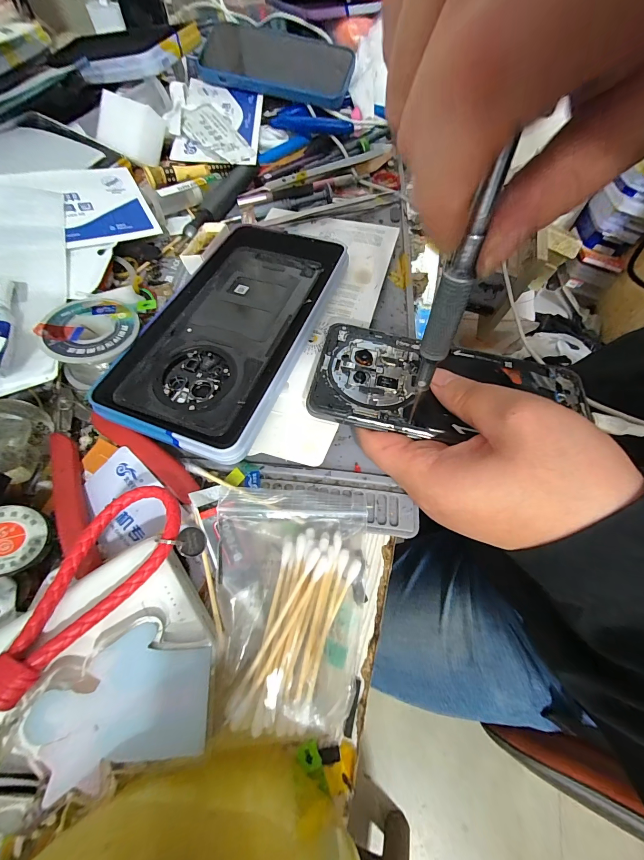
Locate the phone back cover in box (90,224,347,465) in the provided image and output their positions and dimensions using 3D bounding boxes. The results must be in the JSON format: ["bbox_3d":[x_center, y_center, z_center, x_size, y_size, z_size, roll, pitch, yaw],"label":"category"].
[{"bbox_3d":[-0.056,-0.073,0.218,0.099,0.016,0.189,18,64,10],"label":"phone back cover in box"}]

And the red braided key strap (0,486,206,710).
[{"bbox_3d":[-0.096,0.060,0.134,0.039,0.015,0.084,39,69,19],"label":"red braided key strap"}]

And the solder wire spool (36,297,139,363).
[{"bbox_3d":[-0.140,-0.061,0.196,0.051,0.015,0.049,-30,66,-14],"label":"solder wire spool"}]

